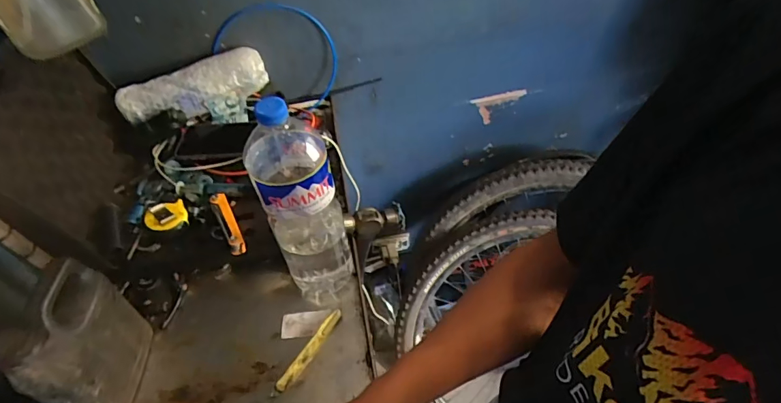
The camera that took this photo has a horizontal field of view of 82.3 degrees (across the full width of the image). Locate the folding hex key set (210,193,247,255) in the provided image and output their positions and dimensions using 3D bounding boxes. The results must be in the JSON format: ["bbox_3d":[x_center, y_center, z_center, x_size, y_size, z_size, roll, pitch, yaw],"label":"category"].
[{"bbox_3d":[-0.236,0.030,0.647,0.022,0.020,0.108,-24,52,-17],"label":"folding hex key set"}]

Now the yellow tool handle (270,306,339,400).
[{"bbox_3d":[-0.107,0.197,0.589,0.016,0.011,0.132,25,55,23],"label":"yellow tool handle"}]

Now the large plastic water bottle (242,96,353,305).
[{"bbox_3d":[-0.107,0.008,0.553,0.091,0.306,0.097,-15,50,-10],"label":"large plastic water bottle"}]

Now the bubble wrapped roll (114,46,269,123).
[{"bbox_3d":[-0.342,-0.201,0.790,0.249,0.073,0.055,-23,52,-16],"label":"bubble wrapped roll"}]

